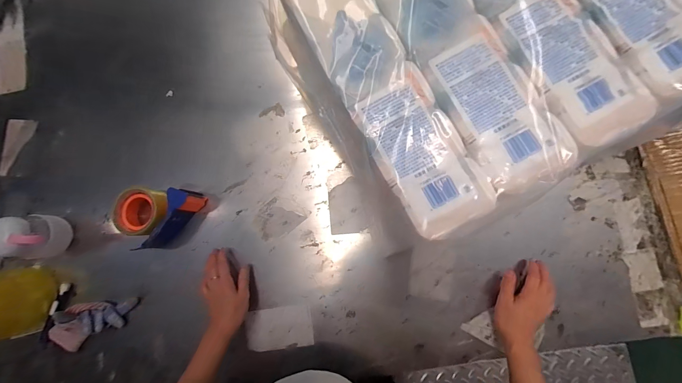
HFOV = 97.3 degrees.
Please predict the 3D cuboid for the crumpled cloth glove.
[{"bbox_3d":[-0.446,0.234,0.545,0.138,0.023,0.071,-19,82,-13],"label":"crumpled cloth glove"}]

